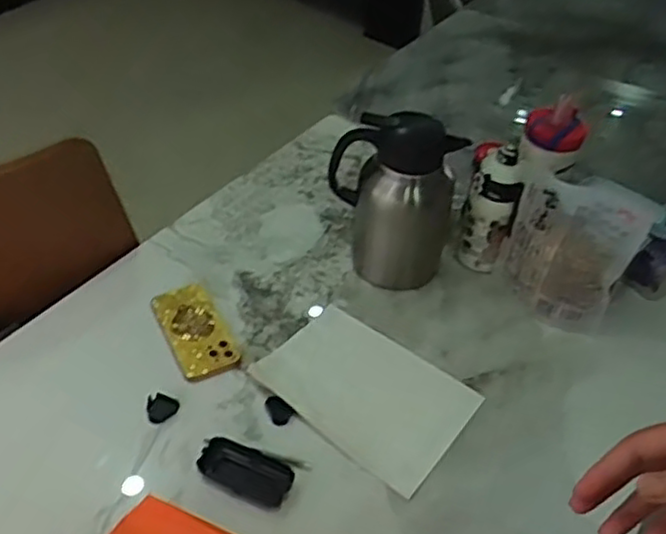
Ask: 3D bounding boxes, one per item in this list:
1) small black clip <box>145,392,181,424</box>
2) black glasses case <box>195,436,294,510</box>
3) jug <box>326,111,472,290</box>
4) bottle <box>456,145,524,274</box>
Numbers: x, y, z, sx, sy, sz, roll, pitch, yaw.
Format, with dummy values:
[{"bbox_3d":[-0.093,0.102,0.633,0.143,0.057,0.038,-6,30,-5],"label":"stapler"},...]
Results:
[{"bbox_3d":[-0.217,0.177,0.898,0.038,0.008,0.037,19,45,14],"label":"small black clip"},{"bbox_3d":[-0.102,0.238,0.839,0.111,0.019,0.054,19,46,15],"label":"black glasses case"},{"bbox_3d":[0.083,-0.095,1.063,0.183,0.244,0.151,4,44,0],"label":"jug"},{"bbox_3d":[0.236,-0.083,1.078,0.069,0.193,0.051,11,44,7],"label":"bottle"}]

